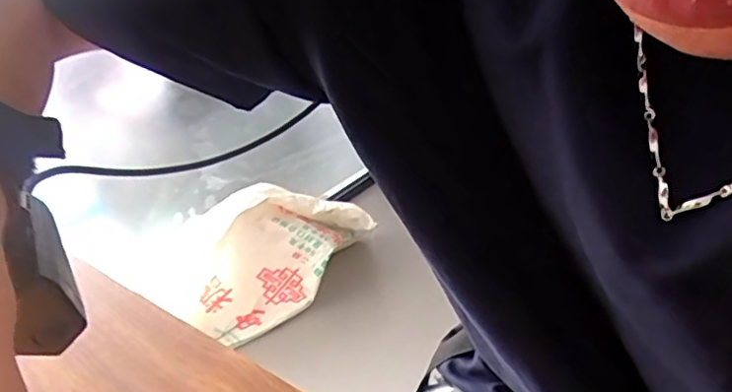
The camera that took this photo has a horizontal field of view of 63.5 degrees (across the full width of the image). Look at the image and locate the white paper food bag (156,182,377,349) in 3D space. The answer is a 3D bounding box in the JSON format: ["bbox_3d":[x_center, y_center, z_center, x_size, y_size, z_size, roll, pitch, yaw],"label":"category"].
[{"bbox_3d":[-0.258,0.160,1.518,0.537,0.288,0.212,-19,33,-21],"label":"white paper food bag"}]

